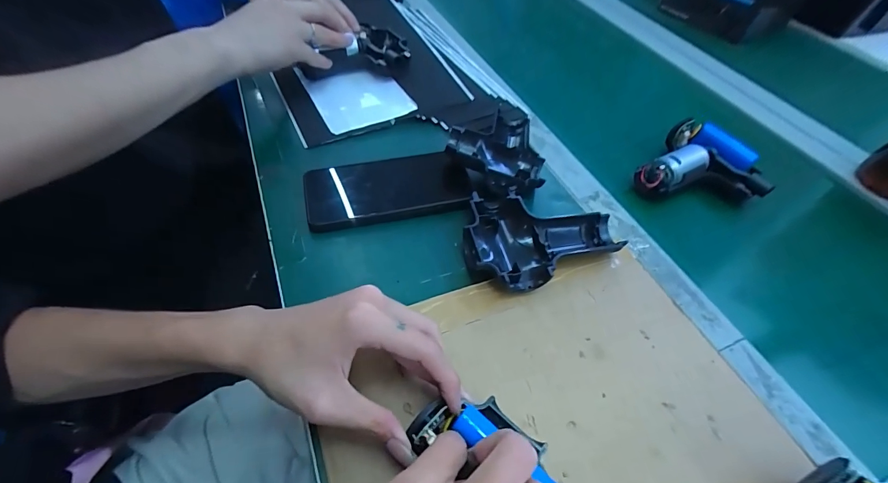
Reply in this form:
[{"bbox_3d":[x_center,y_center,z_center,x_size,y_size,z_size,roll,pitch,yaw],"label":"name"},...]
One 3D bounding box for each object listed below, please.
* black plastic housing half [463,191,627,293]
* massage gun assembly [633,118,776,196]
[{"bbox_3d":[0.081,-0.008,0.357,0.134,0.025,0.099,-17,55,-18],"label":"black plastic housing half"},{"bbox_3d":[0.276,-0.092,0.437,0.126,0.037,0.096,1,51,-5],"label":"massage gun assembly"}]

